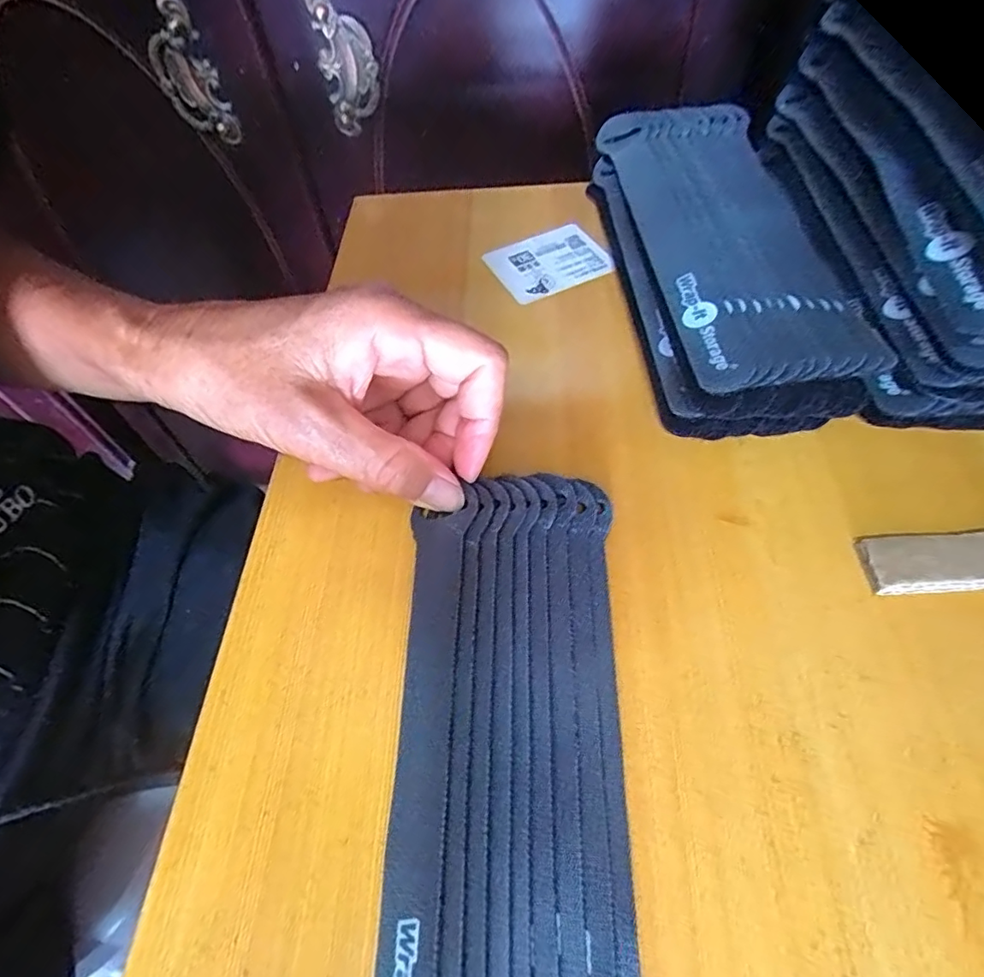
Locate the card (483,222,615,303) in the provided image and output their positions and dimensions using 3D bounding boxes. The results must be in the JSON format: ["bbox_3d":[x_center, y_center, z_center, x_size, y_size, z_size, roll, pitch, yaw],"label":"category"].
[{"bbox_3d":[0.030,-0.123,0.310,0.058,0.005,0.051,-26,58,-9],"label":"card"}]

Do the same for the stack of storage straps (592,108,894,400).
[{"bbox_3d":[0.107,-0.114,0.270,0.079,0.038,0.209,-6,55,1],"label":"stack of storage straps"}]

